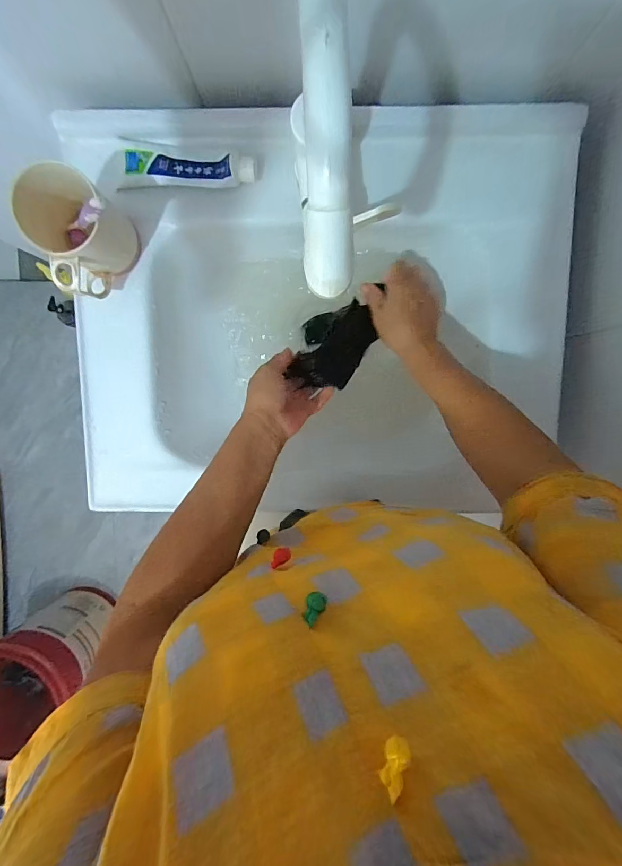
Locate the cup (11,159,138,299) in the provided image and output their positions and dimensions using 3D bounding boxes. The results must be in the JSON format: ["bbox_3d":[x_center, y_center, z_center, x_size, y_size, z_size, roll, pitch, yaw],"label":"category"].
[{"bbox_3d":[-0.242,-0.207,0.417,0.083,0.111,0.105,34,95,-3],"label":"cup"}]

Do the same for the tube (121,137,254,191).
[{"bbox_3d":[-0.144,-0.311,0.442,0.157,0.025,0.060,1,96,1],"label":"tube"}]

